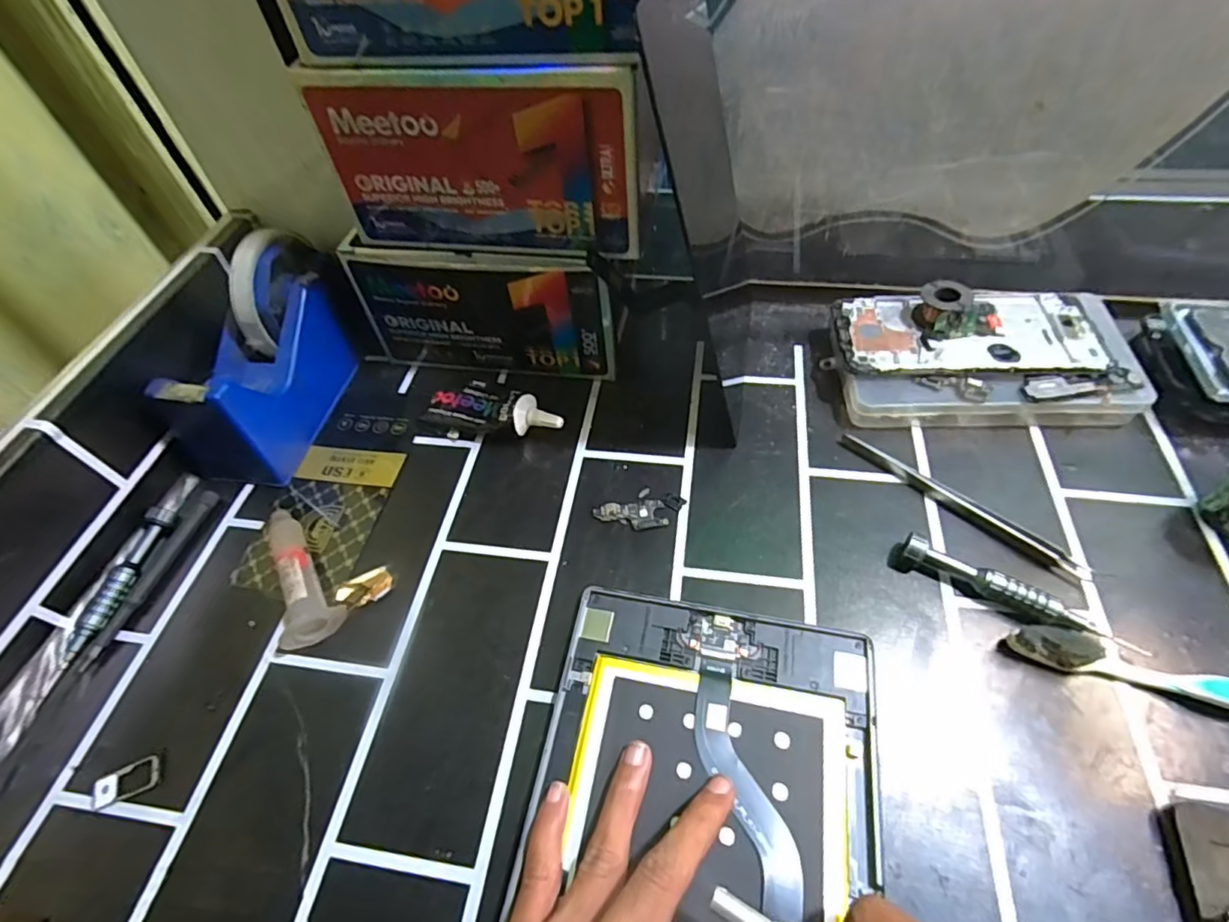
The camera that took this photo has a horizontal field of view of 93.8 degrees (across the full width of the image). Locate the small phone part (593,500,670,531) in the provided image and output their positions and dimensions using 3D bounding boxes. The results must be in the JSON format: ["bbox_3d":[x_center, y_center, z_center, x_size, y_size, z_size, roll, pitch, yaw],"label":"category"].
[{"bbox_3d":[0.009,0.032,0.342,0.043,0.004,0.018,-3,53,2],"label":"small phone part"}]

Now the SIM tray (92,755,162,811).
[{"bbox_3d":[-0.231,0.151,0.271,0.031,0.004,0.015,-19,54,-9],"label":"SIM tray"}]

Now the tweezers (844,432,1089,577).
[{"bbox_3d":[0.197,0.023,0.330,0.140,0.007,0.011,37,64,27],"label":"tweezers"}]

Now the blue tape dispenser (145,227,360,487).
[{"bbox_3d":[-0.235,-0.074,0.383,0.066,0.101,0.148,6,54,9],"label":"blue tape dispenser"}]

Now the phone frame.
[{"bbox_3d":[0.230,-0.085,0.374,0.157,0.005,0.074,0,51,8],"label":"phone frame"}]

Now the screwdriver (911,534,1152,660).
[{"bbox_3d":[0.204,0.068,0.290,0.113,0.017,0.012,23,59,20],"label":"screwdriver"}]

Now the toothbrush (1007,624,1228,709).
[{"bbox_3d":[0.281,0.107,0.255,0.187,0.018,0.016,14,56,14],"label":"toothbrush"}]

